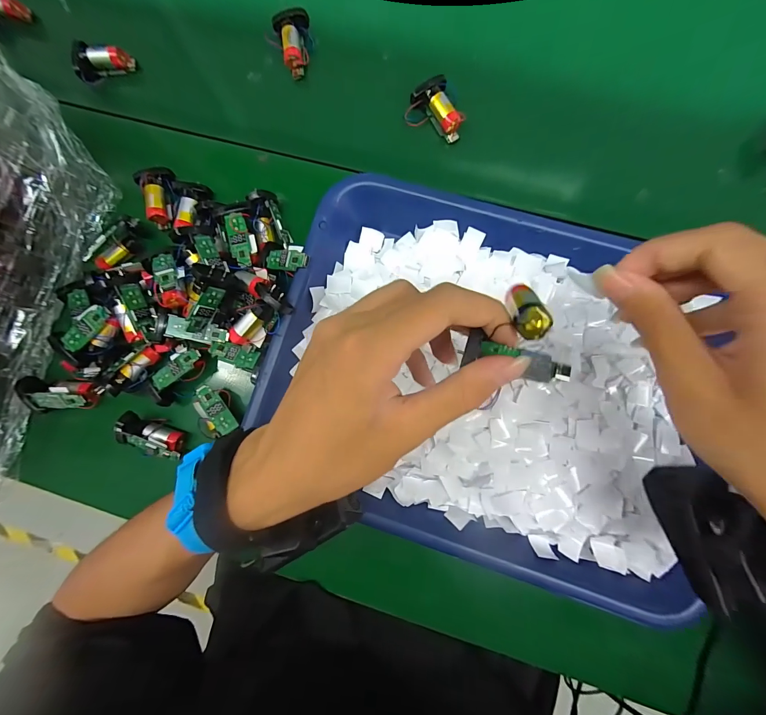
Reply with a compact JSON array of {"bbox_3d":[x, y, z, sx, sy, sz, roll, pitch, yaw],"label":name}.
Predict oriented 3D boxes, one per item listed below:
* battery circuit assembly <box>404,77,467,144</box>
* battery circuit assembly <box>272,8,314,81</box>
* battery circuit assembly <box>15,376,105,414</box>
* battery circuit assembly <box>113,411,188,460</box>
[{"bbox_3d":[0.045,-0.211,0.302,0.040,0.020,0.050,-25,85,2],"label":"battery circuit assembly"},{"bbox_3d":[-0.079,-0.286,0.316,0.031,0.024,0.048,-14,85,2],"label":"battery circuit assembly"},{"bbox_3d":[-0.263,0.030,0.283,0.058,0.019,0.027,1,86,3],"label":"battery circuit assembly"},{"bbox_3d":[-0.183,0.064,0.276,0.050,0.019,0.023,27,82,-10],"label":"battery circuit assembly"}]

